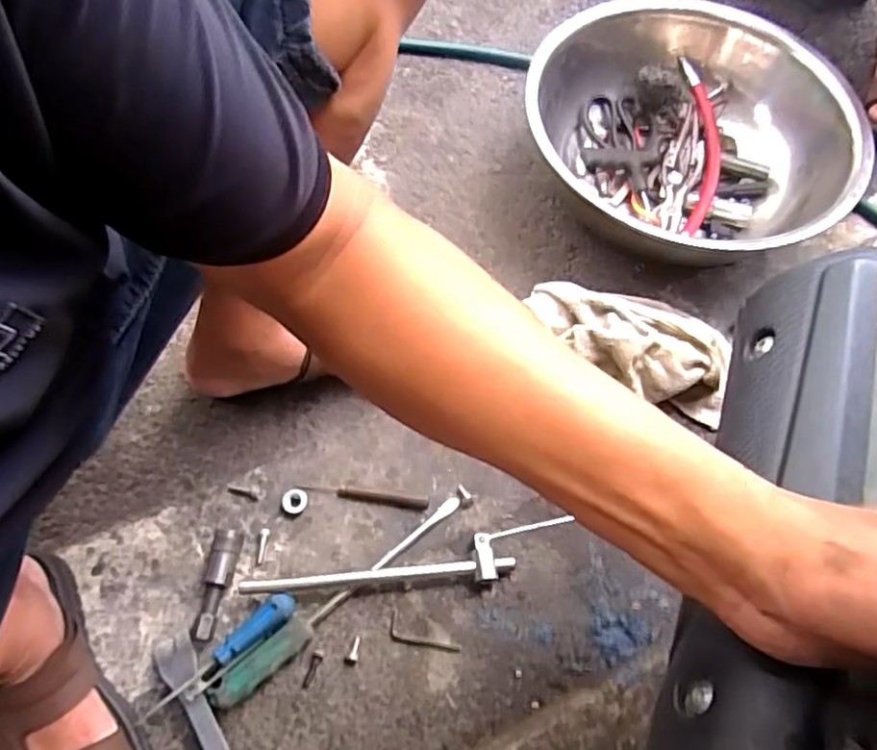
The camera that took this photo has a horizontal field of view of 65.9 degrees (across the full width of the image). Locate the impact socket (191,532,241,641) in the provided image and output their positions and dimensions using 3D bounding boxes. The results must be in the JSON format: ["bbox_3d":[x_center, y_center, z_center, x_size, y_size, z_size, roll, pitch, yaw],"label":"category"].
[{"bbox_3d":[-0.201,0.188,0.607,0.022,0.026,0.095,11,65,2],"label":"impact socket"}]

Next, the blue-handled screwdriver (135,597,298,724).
[{"bbox_3d":[-0.183,0.243,0.574,0.144,0.025,0.022,-41,73,-19],"label":"blue-handled screwdriver"}]

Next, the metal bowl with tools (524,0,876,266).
[{"bbox_3d":[0.286,-0.286,0.809,0.336,0.126,0.384,-23,67,-13],"label":"metal bowl with tools"}]

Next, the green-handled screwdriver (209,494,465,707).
[{"bbox_3d":[-0.087,0.196,0.611,0.266,0.021,0.026,-40,73,-19],"label":"green-handled screwdriver"}]

